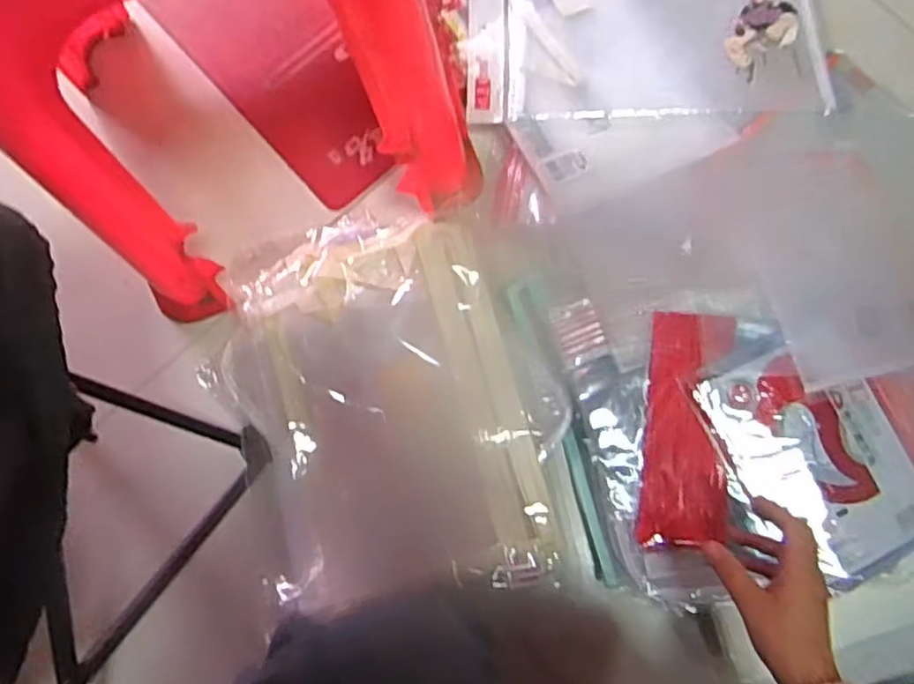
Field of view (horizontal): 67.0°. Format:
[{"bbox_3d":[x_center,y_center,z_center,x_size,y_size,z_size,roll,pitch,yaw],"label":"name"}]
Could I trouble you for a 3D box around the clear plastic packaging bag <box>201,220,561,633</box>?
[{"bbox_3d":[-0.076,0.049,0.712,0.354,0.054,0.389,-11,80,-1],"label":"clear plastic packaging bag"}]

